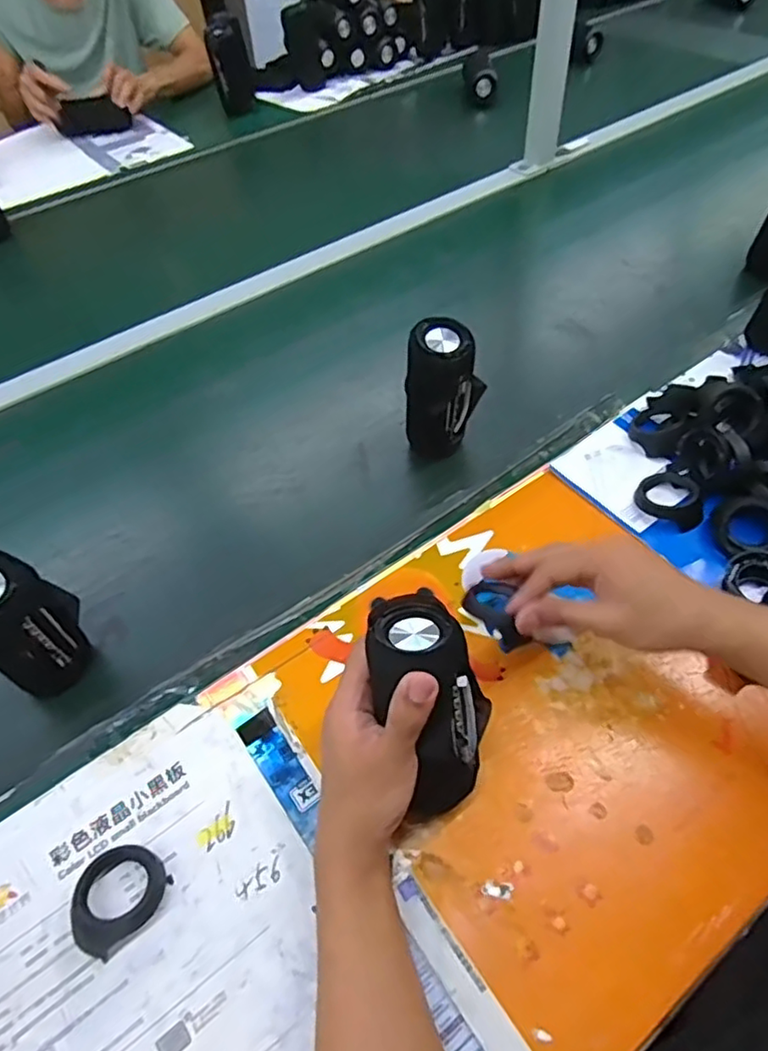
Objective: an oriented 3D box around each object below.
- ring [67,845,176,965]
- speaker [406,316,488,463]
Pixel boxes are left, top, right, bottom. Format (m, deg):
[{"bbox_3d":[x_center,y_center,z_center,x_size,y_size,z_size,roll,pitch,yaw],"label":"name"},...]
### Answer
[{"bbox_3d":[-0.188,0.257,0.434,0.065,0.019,0.055,-39,59,-23],"label":"ring"},{"bbox_3d":[0.063,-0.137,0.651,0.075,0.140,0.062,1,52,5],"label":"speaker"}]

